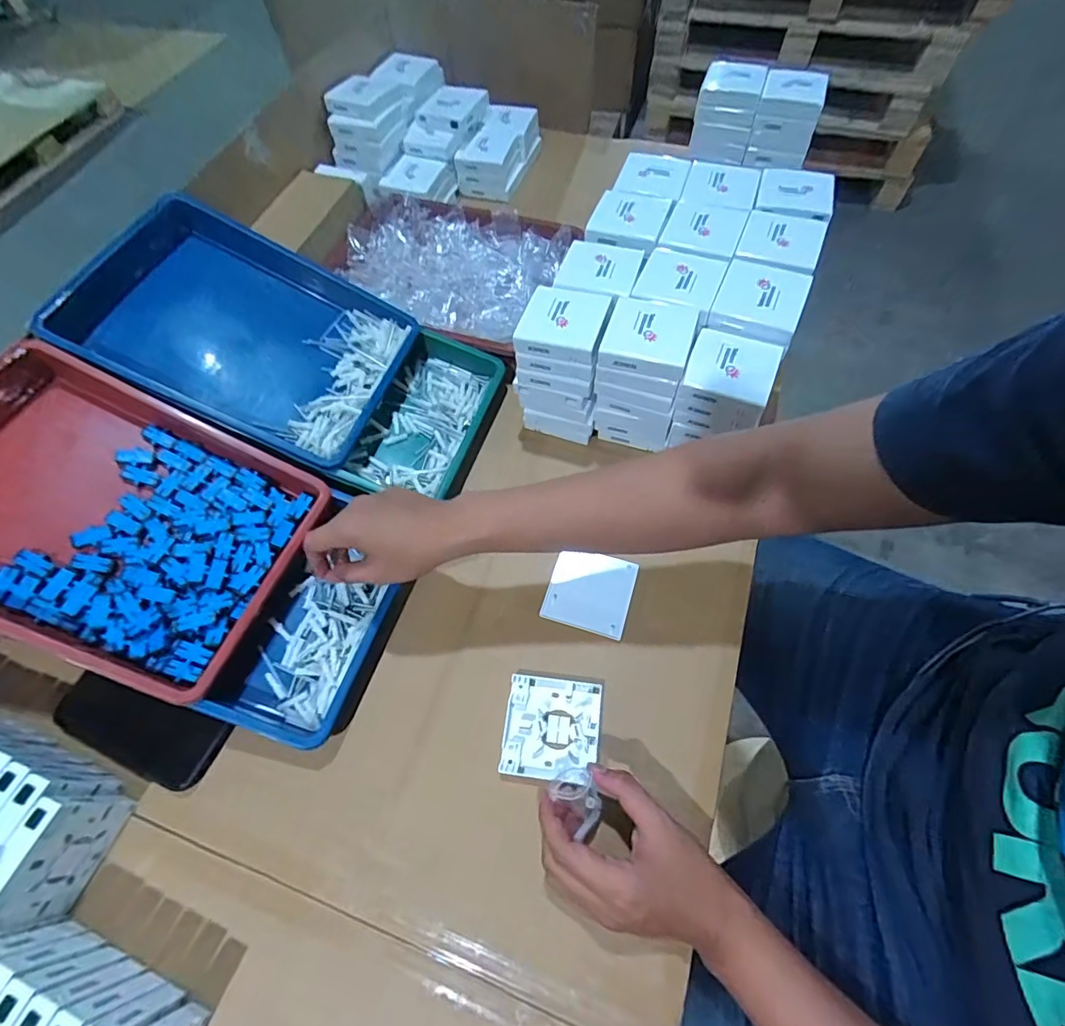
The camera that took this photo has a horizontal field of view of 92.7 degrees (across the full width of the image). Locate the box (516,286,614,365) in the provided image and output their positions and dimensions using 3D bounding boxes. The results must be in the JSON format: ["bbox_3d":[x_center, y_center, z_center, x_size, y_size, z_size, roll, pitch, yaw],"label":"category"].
[{"bbox_3d":[0.032,-0.203,0.539,0.083,0.021,0.082,14,64,10],"label":"box"}]

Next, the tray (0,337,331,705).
[{"bbox_3d":[-0.392,0.000,0.466,0.319,0.058,0.236,25,63,-4],"label":"tray"}]

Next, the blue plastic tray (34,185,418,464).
[{"bbox_3d":[-0.324,-0.206,0.574,0.320,0.064,0.234,23,67,-7],"label":"blue plastic tray"}]

